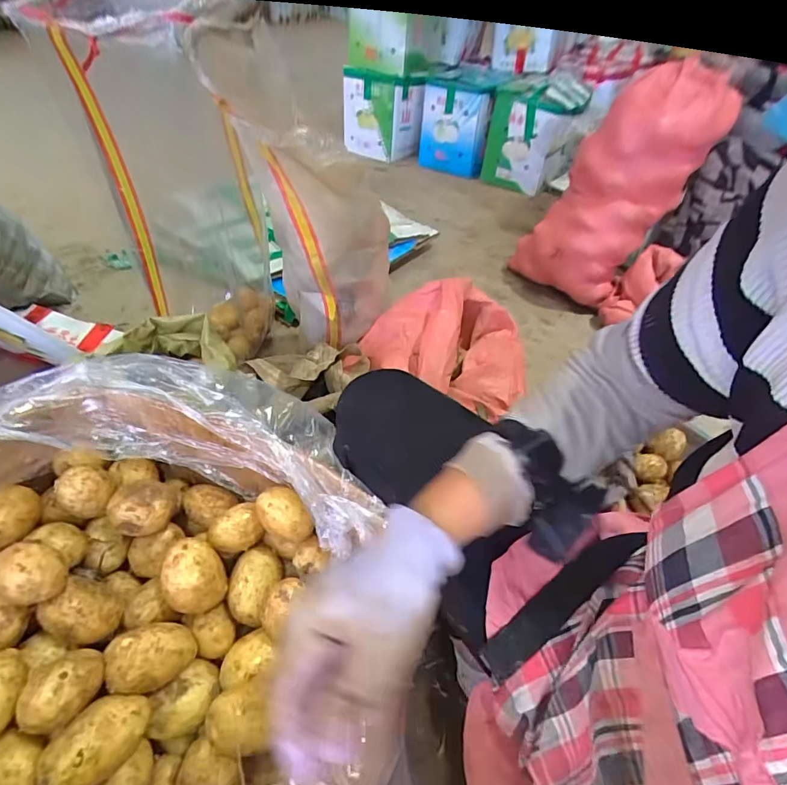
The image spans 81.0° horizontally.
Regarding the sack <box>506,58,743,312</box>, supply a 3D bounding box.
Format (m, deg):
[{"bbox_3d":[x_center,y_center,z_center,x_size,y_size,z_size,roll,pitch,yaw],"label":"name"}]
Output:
[{"bbox_3d":[0.578,-0.543,1.219,0.222,0.583,0.241,10,32,-44],"label":"sack"}]

